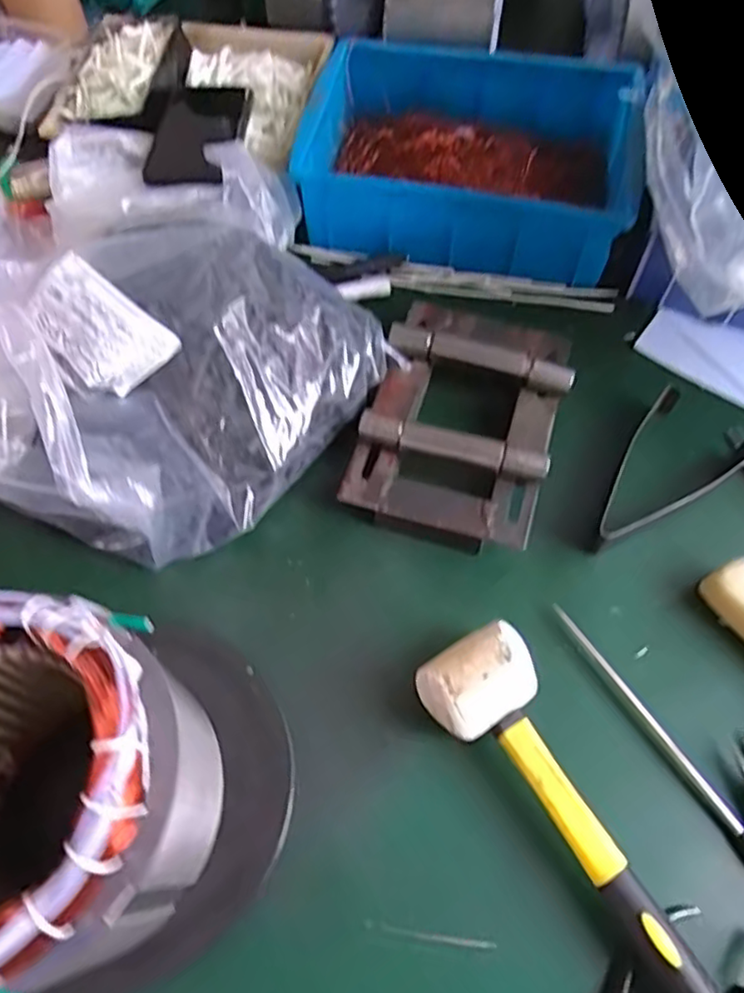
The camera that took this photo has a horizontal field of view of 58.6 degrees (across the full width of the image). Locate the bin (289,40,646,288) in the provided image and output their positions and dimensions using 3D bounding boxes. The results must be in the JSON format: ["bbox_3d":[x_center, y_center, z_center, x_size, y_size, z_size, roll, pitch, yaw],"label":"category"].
[{"bbox_3d":[0.082,-0.316,0.613,0.270,0.078,0.219,7,63,5],"label":"bin"}]

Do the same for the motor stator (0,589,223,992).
[{"bbox_3d":[-0.150,0.132,0.305,0.143,0.146,0.133,0,64,-1],"label":"motor stator"}]

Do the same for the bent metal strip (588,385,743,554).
[{"bbox_3d":[0.208,-0.014,0.479,0.076,0.031,0.143,41,70,19],"label":"bent metal strip"}]

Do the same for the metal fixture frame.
[{"bbox_3d":[0.067,-0.062,0.496,0.132,0.048,0.192,15,64,9],"label":"metal fixture frame"}]

